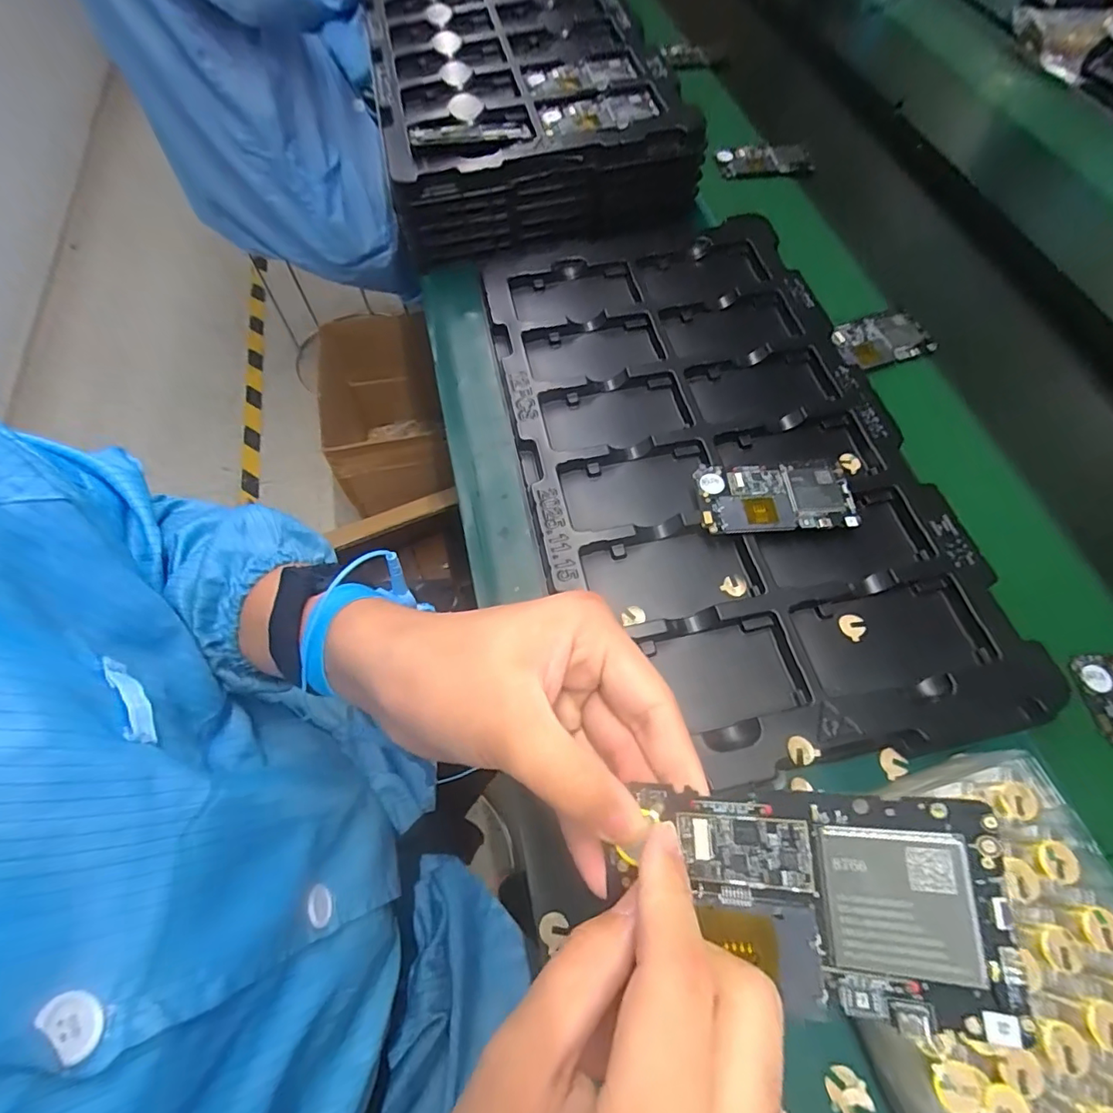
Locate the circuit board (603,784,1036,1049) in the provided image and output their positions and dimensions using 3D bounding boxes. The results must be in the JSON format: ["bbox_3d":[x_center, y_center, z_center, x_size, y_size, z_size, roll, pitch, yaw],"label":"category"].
[{"bbox_3d":[0.081,0.115,0.179,0.120,0.010,0.065,-7,76,21],"label":"circuit board"}]

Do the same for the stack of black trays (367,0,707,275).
[{"bbox_3d":[-0.060,-0.634,0.688,0.328,0.082,0.613,-10,64,-6],"label":"stack of black trays"}]

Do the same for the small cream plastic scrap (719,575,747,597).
[{"bbox_3d":[0.142,0.023,0.419,0.018,0.004,0.017,0,63,-1],"label":"small cream plastic scrap"}]

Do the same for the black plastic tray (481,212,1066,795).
[{"bbox_3d":[0.136,-0.103,0.475,0.329,0.030,0.547,-10,64,-6],"label":"black plastic tray"}]

